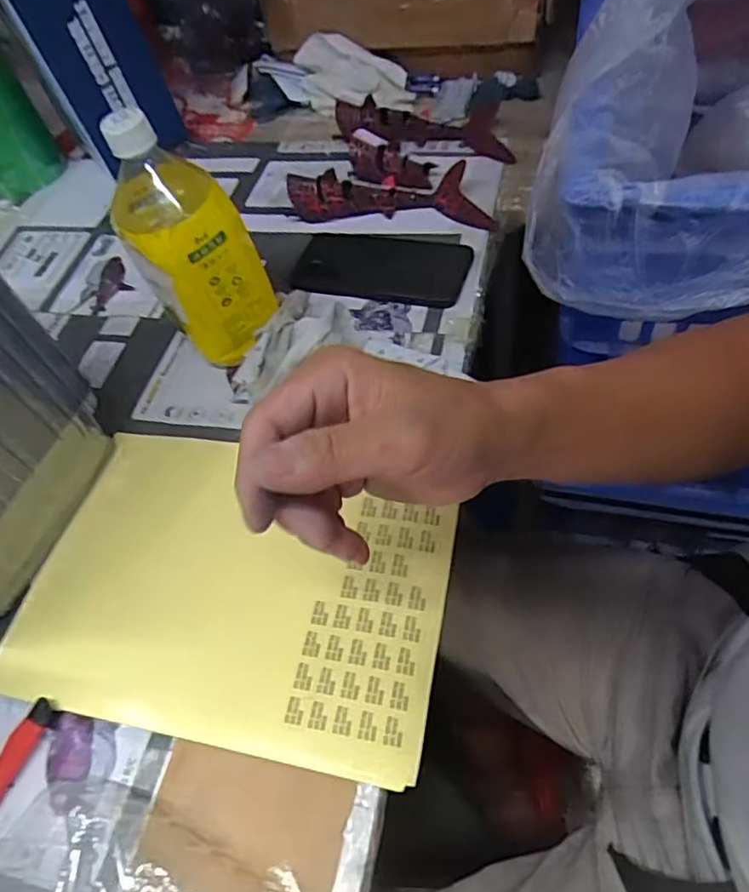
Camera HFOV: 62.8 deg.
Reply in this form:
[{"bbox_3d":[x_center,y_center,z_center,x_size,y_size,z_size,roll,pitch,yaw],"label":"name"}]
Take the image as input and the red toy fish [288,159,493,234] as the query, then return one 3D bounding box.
[{"bbox_3d":[0.021,-0.256,0.621,0.205,0.046,0.068,9,57,17],"label":"red toy fish"}]

